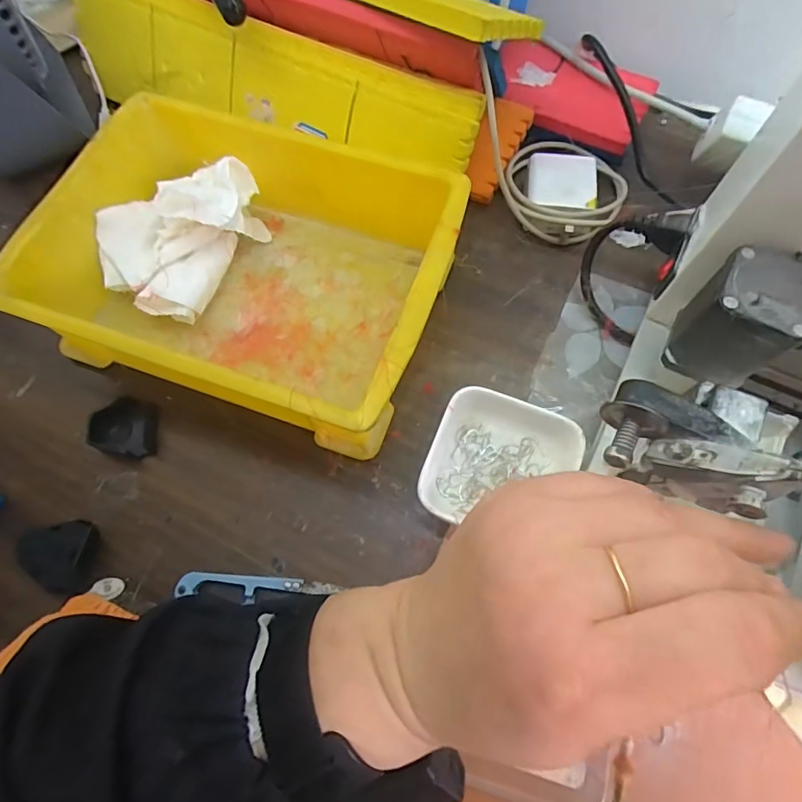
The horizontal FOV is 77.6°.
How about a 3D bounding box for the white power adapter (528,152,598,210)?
[{"bbox_3d":[0.118,-0.157,0.371,0.048,0.021,0.052,7,69,3],"label":"white power adapter"}]

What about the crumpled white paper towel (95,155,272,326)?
[{"bbox_3d":[-0.154,-0.120,0.346,0.080,0.055,0.120,28,71,11],"label":"crumpled white paper towel"}]

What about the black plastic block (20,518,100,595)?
[{"bbox_3d":[-0.200,0.093,0.290,0.039,0.019,0.039,-10,69,-3],"label":"black plastic block"}]

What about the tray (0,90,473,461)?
[{"bbox_3d":[-0.098,-0.086,0.326,0.247,0.075,0.180,18,70,7],"label":"tray"}]

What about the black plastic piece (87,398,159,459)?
[{"bbox_3d":[-0.177,0.016,0.323,0.038,0.015,0.036,12,69,5],"label":"black plastic piece"}]

